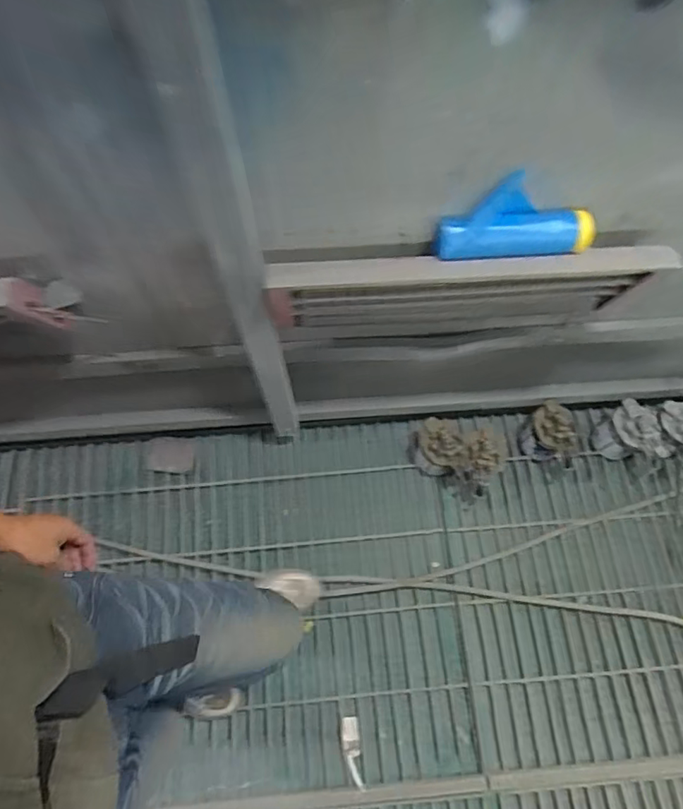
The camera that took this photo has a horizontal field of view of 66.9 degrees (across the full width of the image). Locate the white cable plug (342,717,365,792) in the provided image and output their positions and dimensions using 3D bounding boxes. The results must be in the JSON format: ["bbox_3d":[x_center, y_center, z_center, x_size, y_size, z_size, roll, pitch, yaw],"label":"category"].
[{"bbox_3d":[0.025,0.818,1.212,0.041,0.015,0.140,-7,66,-2],"label":"white cable plug"}]

